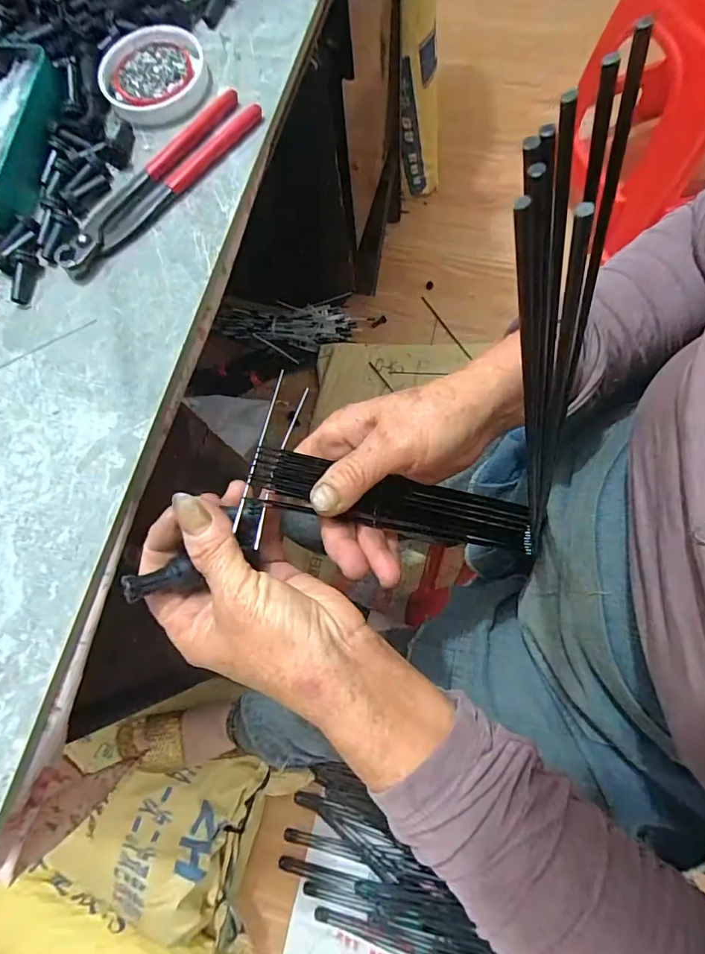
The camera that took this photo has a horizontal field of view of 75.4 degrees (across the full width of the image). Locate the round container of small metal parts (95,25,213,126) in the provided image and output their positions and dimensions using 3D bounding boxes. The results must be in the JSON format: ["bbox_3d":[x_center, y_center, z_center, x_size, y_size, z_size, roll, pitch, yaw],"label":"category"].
[{"bbox_3d":[-0.167,-0.337,0.383,0.084,0.015,0.083,-1,76,6],"label":"round container of small metal parts"}]

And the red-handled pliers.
[{"bbox_3d":[-0.152,-0.233,0.358,0.040,0.012,0.192,43,84,14],"label":"red-handled pliers"}]

